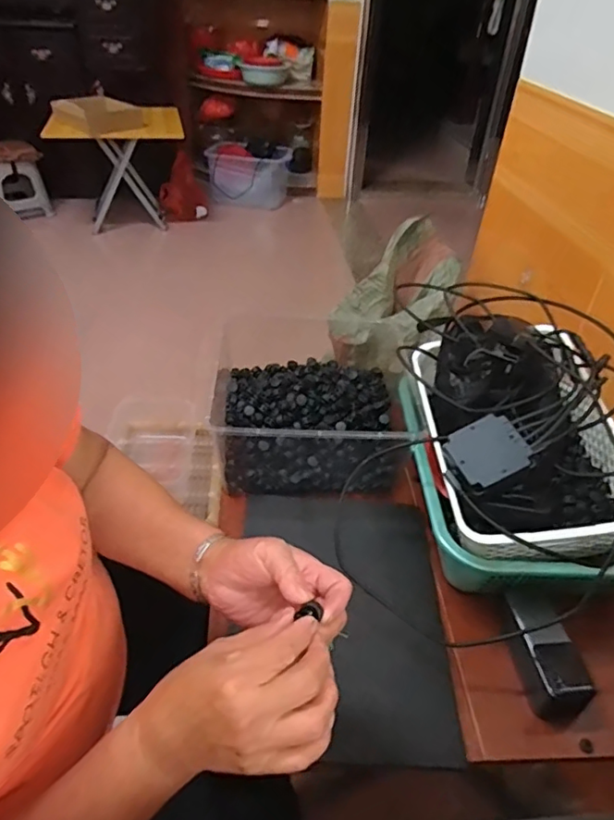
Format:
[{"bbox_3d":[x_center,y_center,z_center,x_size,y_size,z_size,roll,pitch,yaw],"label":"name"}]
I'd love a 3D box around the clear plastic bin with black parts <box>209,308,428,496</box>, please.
[{"bbox_3d":[0.007,-0.002,0.864,0.292,0.133,0.234,0,39,-5],"label":"clear plastic bin with black parts"}]

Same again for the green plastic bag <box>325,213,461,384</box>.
[{"bbox_3d":[0.192,-0.243,1.159,0.202,0.127,0.411,19,60,18],"label":"green plastic bag"}]

